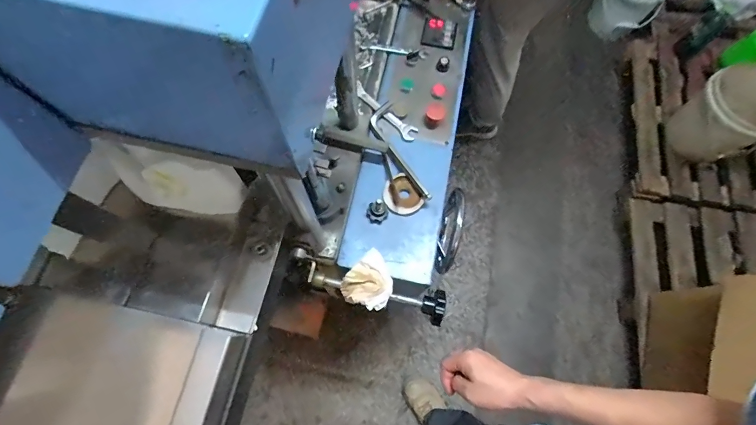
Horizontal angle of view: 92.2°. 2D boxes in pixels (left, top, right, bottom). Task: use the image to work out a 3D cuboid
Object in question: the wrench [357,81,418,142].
[{"bbox_3d":[0.011,-0.197,0.709,0.159,0.008,0.033,41,76,11],"label":"wrench"}]

